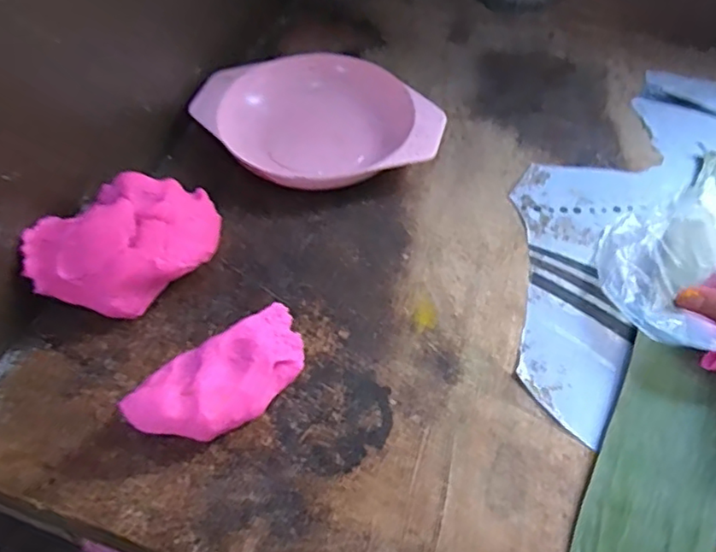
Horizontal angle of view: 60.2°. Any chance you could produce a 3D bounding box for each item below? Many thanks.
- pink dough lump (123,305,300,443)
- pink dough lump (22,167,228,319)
[{"bbox_3d":[-0.071,0.059,0.334,0.096,0.038,0.043,-30,57,-20],"label":"pink dough lump"},{"bbox_3d":[-0.140,-0.016,0.384,0.117,0.066,0.065,-25,55,-17],"label":"pink dough lump"}]

